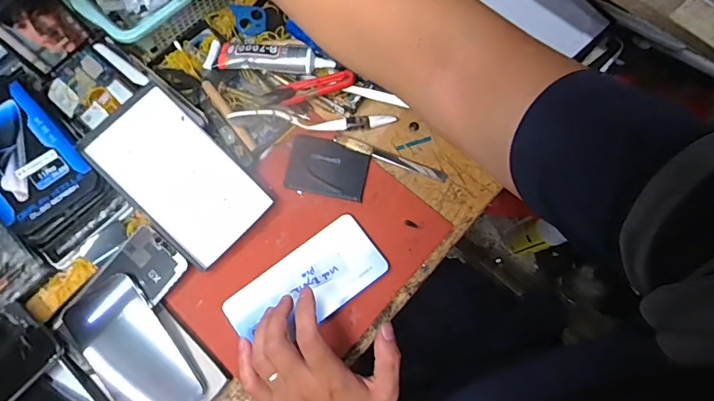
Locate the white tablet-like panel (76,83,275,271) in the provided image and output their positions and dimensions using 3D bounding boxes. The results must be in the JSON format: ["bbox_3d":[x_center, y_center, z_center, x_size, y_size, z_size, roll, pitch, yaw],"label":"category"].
[{"bbox_3d":[-0.187,-0.028,0.480,0.184,0.008,0.106,45,80,-1],"label":"white tablet-like panel"}]

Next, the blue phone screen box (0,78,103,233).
[{"bbox_3d":[-0.350,-0.054,0.463,0.093,0.026,0.175,-42,78,-10],"label":"blue phone screen box"}]

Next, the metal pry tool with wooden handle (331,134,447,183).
[{"bbox_3d":[0.037,-0.046,0.503,0.129,0.018,0.014,19,76,6],"label":"metal pry tool with wooden handle"}]

